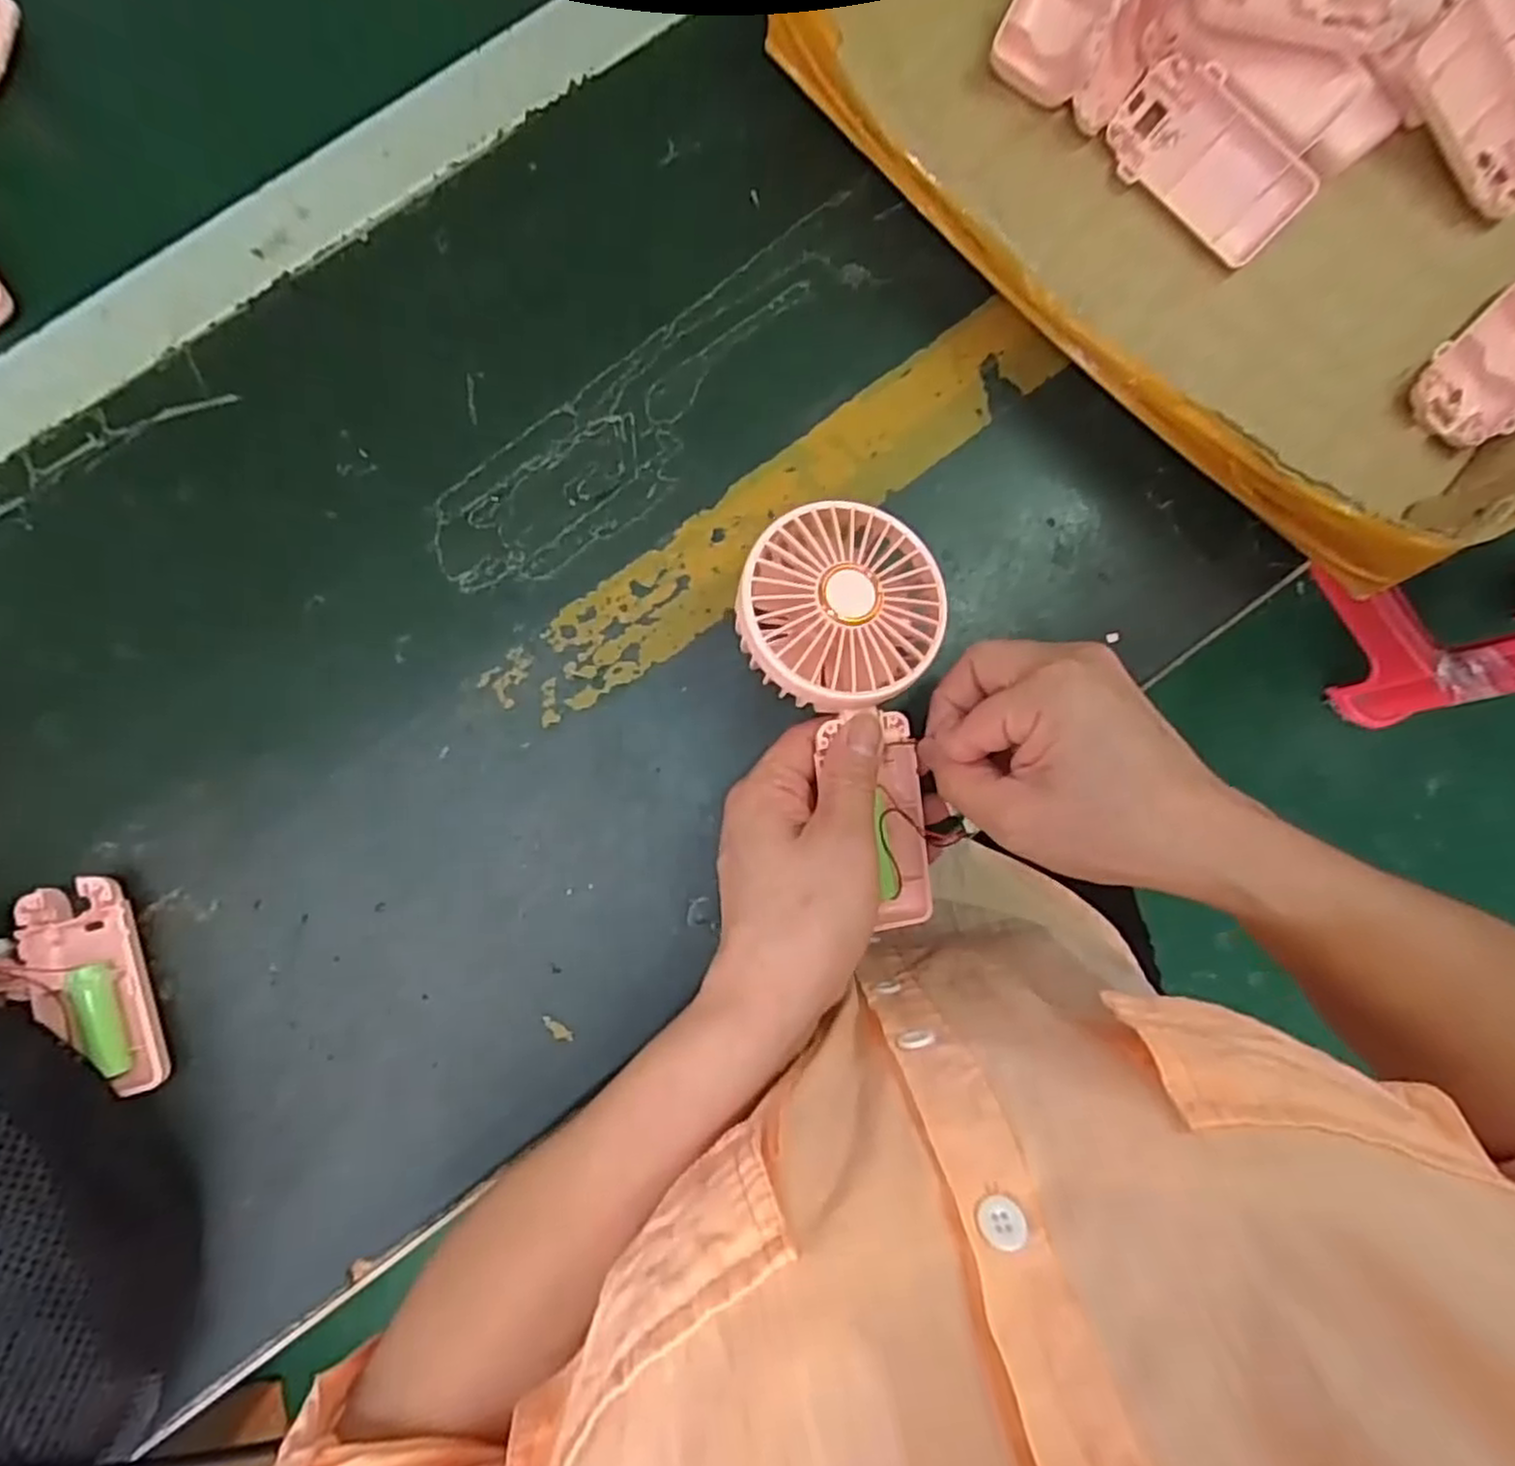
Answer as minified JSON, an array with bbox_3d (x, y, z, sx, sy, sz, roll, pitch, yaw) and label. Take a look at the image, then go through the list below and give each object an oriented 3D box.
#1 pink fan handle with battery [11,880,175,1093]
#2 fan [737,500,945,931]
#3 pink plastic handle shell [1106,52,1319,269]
[{"bbox_3d":[-0.292,0.113,0.340,0.042,0.017,0.094,-15,88,-3],"label":"pink fan handle with battery"},{"bbox_3d":[0.047,-0.006,0.331,0.086,0.028,0.181,-15,96,-6],"label":"fan"},{"bbox_3d":[0.214,-0.272,0.369,0.091,0.017,0.048,42,110,3],"label":"pink plastic handle shell"}]

